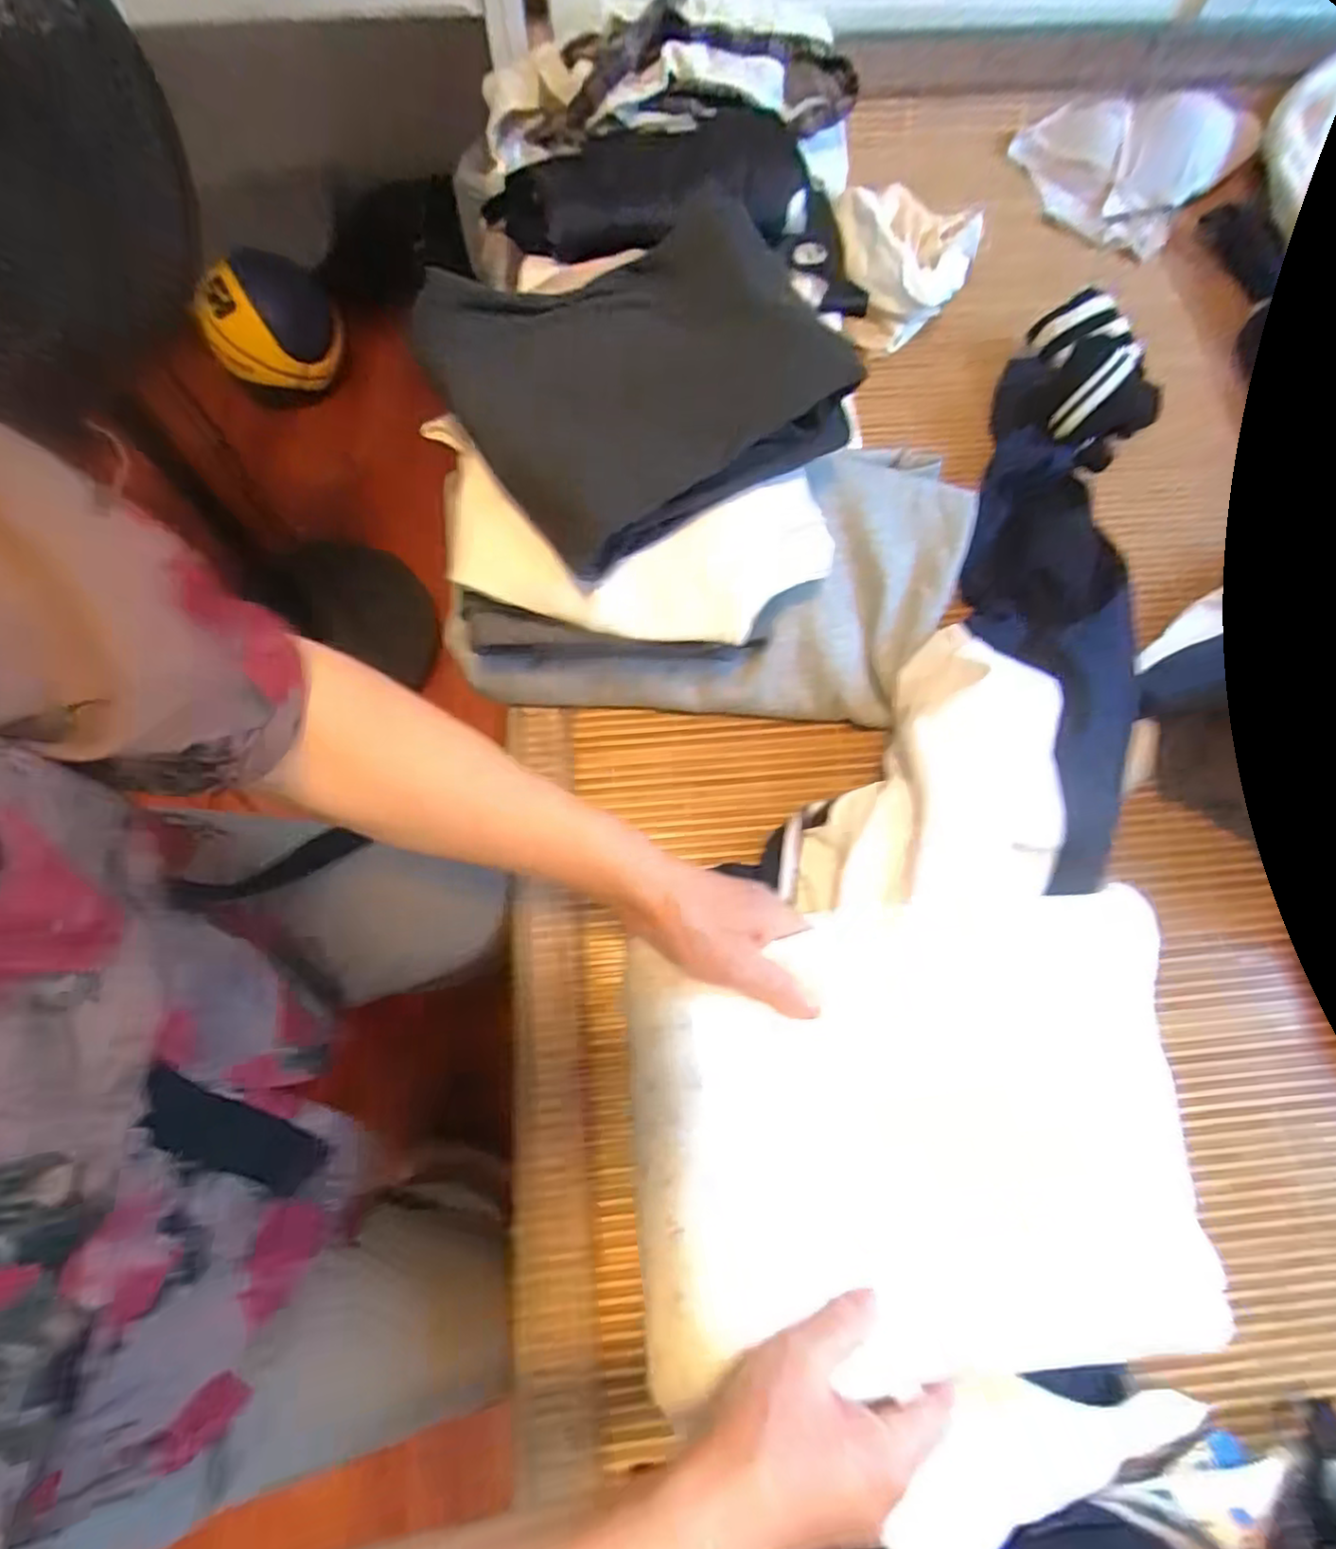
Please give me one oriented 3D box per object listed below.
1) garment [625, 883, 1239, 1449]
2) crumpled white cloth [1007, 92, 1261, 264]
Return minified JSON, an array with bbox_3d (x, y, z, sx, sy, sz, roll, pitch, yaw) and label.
[{"bbox_3d":[0.169,0.209,0.423,0.388,0.037,0.255,2,69,-21],"label":"garment"},{"bbox_3d":[0.504,-0.682,0.768,0.210,0.026,0.168,34,100,5],"label":"crumpled white cloth"}]

